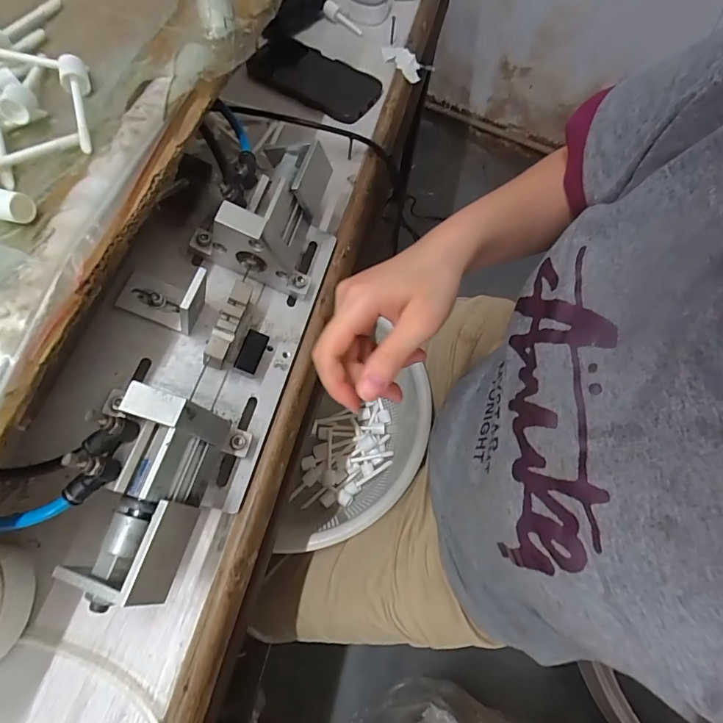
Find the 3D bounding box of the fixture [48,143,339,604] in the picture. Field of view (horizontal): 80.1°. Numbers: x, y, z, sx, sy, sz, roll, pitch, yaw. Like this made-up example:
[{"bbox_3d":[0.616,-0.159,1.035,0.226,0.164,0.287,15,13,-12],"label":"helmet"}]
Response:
[{"bbox_3d":[-0.129,-0.028,0.350,0.137,0.095,0.381,14,68,3],"label":"fixture"}]

